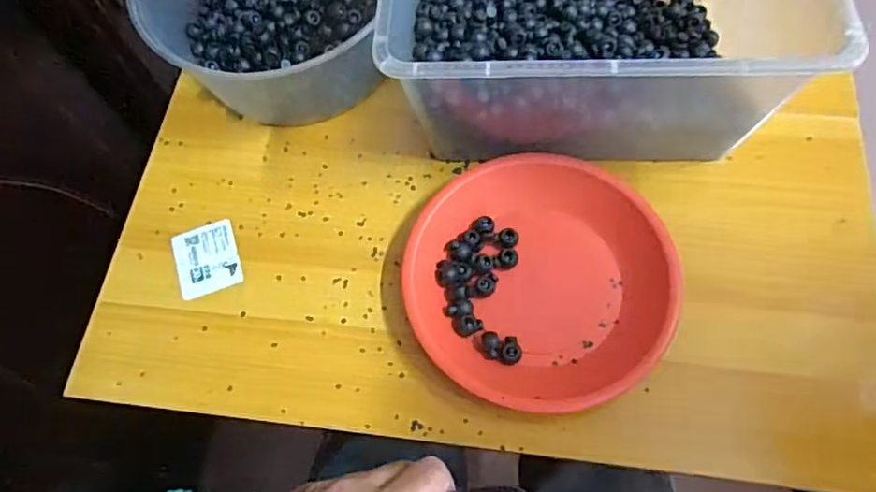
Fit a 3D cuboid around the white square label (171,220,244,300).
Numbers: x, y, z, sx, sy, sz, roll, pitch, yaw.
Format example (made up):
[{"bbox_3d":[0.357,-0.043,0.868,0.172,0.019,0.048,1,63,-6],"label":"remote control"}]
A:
[{"bbox_3d":[-0.191,0.011,0.504,0.050,0.004,0.061,-19,67,-5],"label":"white square label"}]

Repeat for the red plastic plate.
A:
[{"bbox_3d":[0.076,0.022,0.466,0.191,0.030,0.201,-1,66,3],"label":"red plastic plate"}]

